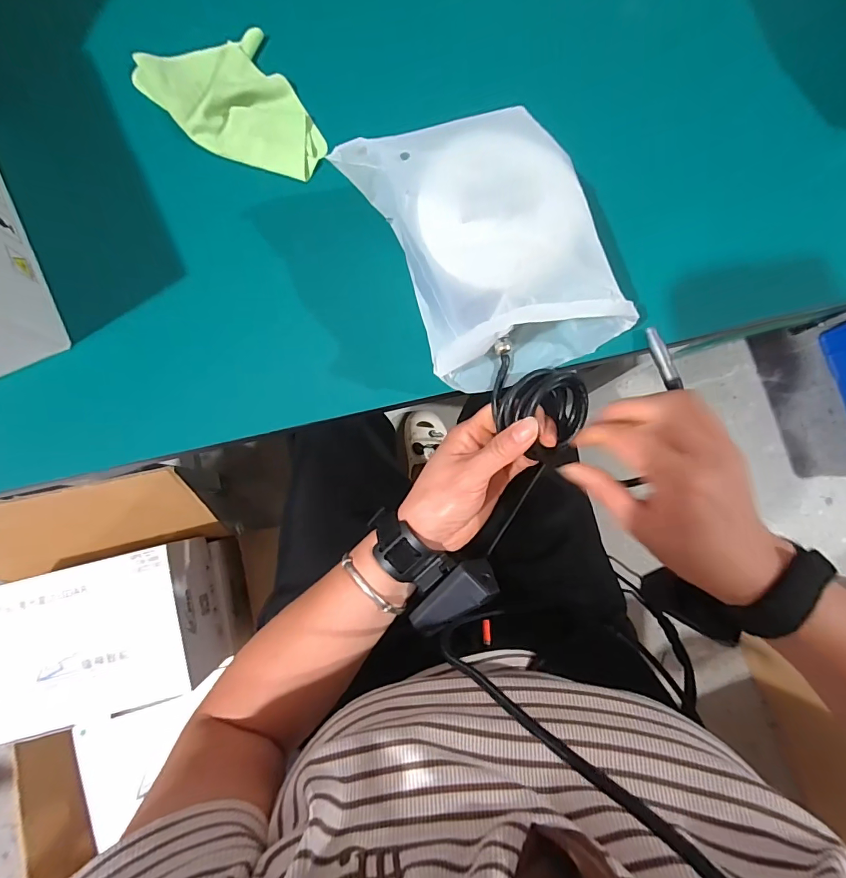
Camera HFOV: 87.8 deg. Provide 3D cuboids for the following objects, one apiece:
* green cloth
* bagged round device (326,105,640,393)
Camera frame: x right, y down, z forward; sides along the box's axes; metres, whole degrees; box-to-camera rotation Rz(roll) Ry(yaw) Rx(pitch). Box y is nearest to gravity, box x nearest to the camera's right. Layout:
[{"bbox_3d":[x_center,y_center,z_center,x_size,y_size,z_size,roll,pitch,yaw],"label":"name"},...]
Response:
[{"bbox_3d":[-0.145,-0.252,0.335,0.098,0.019,0.134,-31,85,-7],"label":"green cloth"},{"bbox_3d":[0.043,-0.127,0.293,0.131,0.090,0.173,-26,85,-7],"label":"bagged round device"}]

